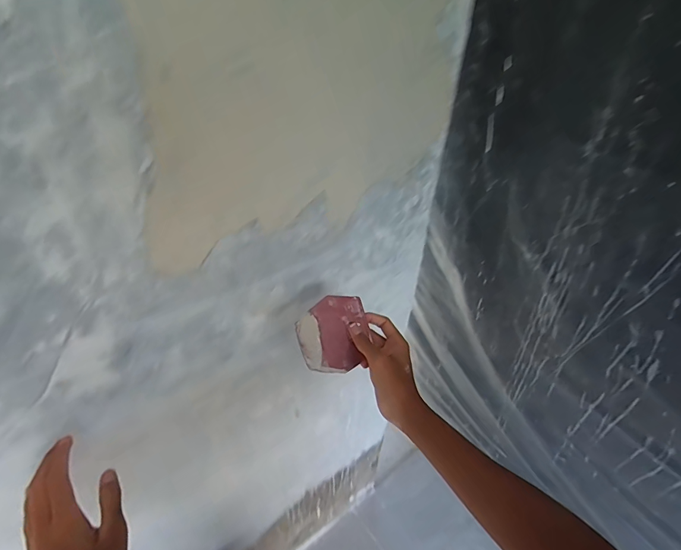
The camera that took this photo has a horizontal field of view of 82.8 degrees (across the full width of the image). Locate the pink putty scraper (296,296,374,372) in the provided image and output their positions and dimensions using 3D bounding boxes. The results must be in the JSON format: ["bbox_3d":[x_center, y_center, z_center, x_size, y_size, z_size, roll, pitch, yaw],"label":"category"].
[{"bbox_3d":[-0.008,0.079,0.504,0.091,0.096,0.005,-18,5,-14],"label":"pink putty scraper"}]

